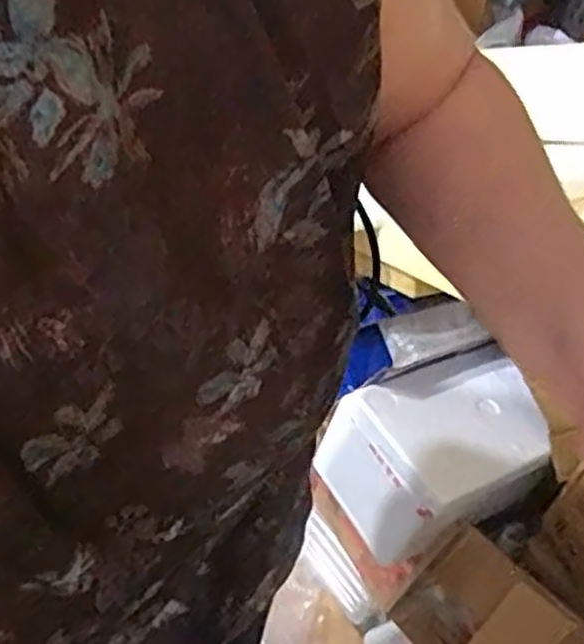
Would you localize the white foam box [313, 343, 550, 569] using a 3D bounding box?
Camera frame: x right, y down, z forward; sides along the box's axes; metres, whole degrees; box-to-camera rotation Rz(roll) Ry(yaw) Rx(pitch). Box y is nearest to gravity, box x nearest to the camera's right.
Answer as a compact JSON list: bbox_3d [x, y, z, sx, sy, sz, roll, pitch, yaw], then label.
[{"bbox_3d":[0.201,0.173,1.033,0.248,0.149,0.177,-17,43,-24],"label":"white foam box"}]

